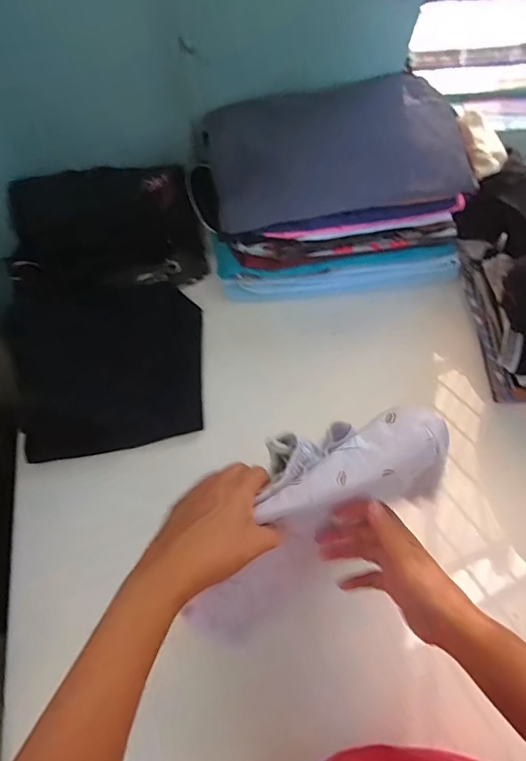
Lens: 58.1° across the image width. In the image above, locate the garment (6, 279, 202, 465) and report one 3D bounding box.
[{"bbox_3d":[-0.187,-0.022,0.594,0.221,0.033,0.212,-7,74,-20],"label":"garment"}]

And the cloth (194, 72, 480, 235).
[{"bbox_3d":[0.085,-0.283,0.579,0.297,0.030,0.168,-13,88,-2],"label":"cloth"}]

